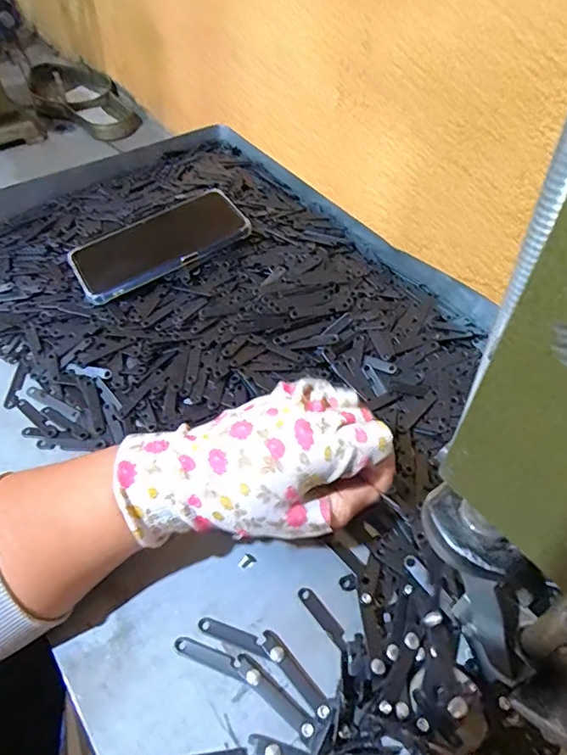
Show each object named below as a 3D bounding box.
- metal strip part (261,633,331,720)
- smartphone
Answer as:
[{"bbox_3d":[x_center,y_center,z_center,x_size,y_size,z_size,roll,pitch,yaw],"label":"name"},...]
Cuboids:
[{"bbox_3d":[0.006,0.162,0.283,0.010,0.004,0.052,-36,58,-20],"label":"metal strip part"},{"bbox_3d":[-0.121,-0.131,0.500,0.165,0.013,0.086,-32,60,-12],"label":"smartphone"}]

